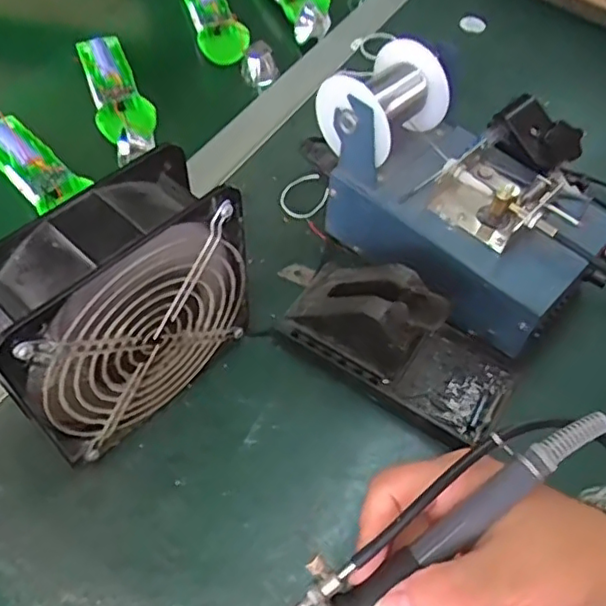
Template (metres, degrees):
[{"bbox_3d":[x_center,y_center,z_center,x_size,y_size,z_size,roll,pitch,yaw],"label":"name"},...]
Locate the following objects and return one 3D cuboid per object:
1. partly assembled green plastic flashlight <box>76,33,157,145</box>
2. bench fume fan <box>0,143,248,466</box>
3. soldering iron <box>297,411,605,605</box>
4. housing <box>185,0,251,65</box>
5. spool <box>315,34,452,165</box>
[{"bbox_3d":[-0.184,-0.212,0.585,0.051,0.021,0.166,-20,57,-16],"label":"partly assembled green plastic flashlight"},{"bbox_3d":[-0.104,0.007,0.358,0.058,0.151,0.146,36,62,21],"label":"bench fume fan"},{"bbox_3d":[0.037,0.104,0.249,0.200,0.022,0.031,-40,63,-4],"label":"soldering iron"},{"bbox_3d":[-0.098,-0.316,0.665,0.048,0.023,0.165,-14,57,-10],"label":"housing"},{"bbox_3d":[0.056,-0.142,0.424,0.070,0.056,0.076,37,61,22],"label":"spool"}]

